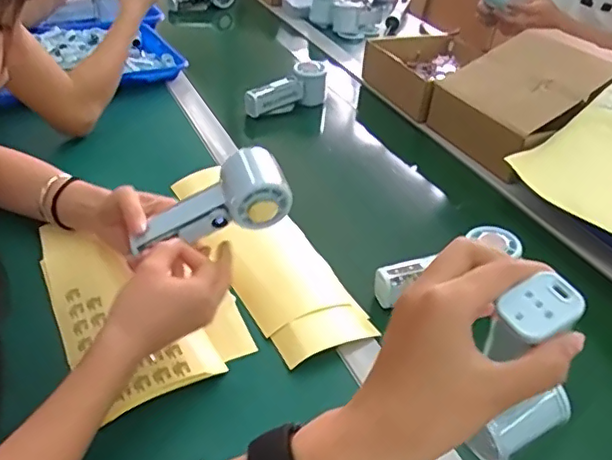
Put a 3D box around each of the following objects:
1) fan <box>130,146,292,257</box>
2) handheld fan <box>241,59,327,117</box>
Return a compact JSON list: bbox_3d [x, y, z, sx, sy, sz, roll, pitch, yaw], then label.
[{"bbox_3d":[-0.089,-0.018,0.537,0.150,0.056,0.059,-27,42,-2],"label":"fan"},{"bbox_3d":[-0.033,-0.222,0.926,0.048,0.065,0.149,32,45,31],"label":"handheld fan"}]

